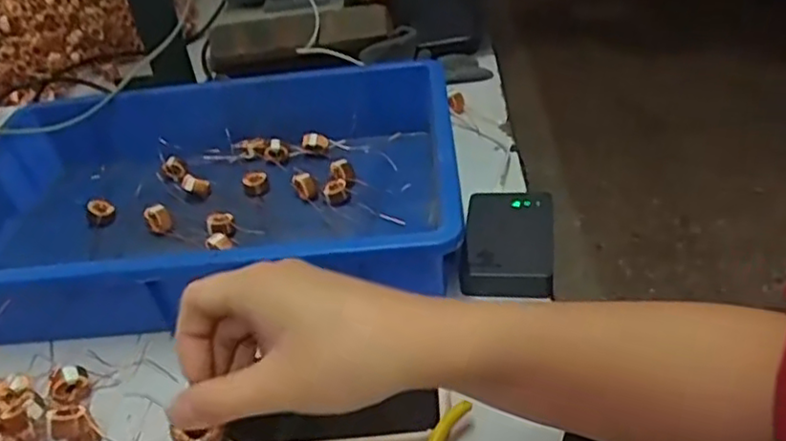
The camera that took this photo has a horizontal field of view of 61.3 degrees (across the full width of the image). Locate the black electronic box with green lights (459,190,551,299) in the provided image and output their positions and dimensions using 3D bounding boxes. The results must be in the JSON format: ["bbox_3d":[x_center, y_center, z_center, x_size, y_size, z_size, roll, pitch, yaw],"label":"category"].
[{"bbox_3d":[0.091,0.013,0.524,0.066,0.021,0.110,2,38,12],"label":"black electronic box with green lights"}]

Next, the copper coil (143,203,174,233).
[{"bbox_3d":[-0.212,-0.002,0.599,0.020,0.021,0.017,-21,39,-18],"label":"copper coil"}]

